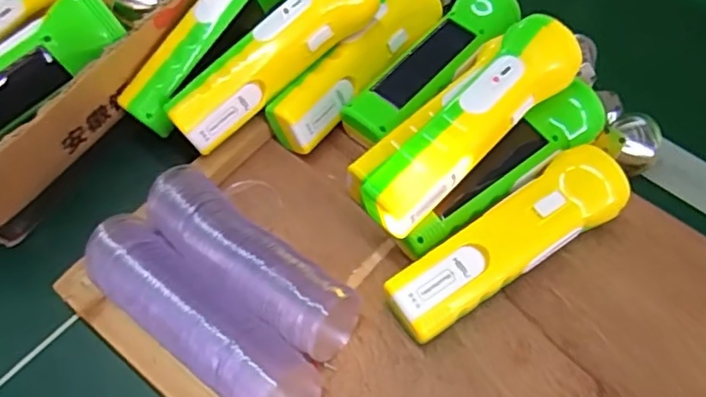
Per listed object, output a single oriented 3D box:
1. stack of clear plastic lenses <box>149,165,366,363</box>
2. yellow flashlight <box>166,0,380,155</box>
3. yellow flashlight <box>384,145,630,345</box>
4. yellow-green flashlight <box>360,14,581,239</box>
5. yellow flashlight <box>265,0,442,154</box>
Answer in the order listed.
[{"bbox_3d":[-0.065,0.038,0.372,0.147,0.035,0.043,35,64,18],"label":"stack of clear plastic lenses"},{"bbox_3d":[-0.054,-0.099,0.417,0.164,0.041,0.038,-43,68,-8],"label":"yellow flashlight"},{"bbox_3d":[0.096,0.029,0.380,0.164,0.047,0.047,-28,63,-17],"label":"yellow flashlight"},{"bbox_3d":[0.069,-0.047,0.374,0.162,0.047,0.048,-42,68,-14],"label":"yellow-green flashlight"},{"bbox_3d":[0.006,-0.104,0.451,0.042,0.039,0.168,33,64,17],"label":"yellow flashlight"}]

